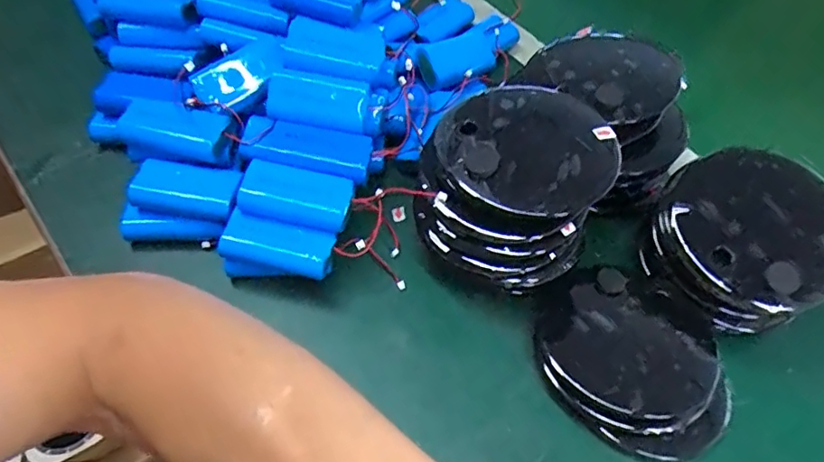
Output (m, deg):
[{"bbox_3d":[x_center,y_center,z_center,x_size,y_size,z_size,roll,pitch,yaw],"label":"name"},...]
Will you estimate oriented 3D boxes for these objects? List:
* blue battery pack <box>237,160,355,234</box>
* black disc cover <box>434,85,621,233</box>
[{"bbox_3d":[-0.072,-0.023,0.340,0.069,0.015,0.033,11,55,3],"label":"blue battery pack"},{"bbox_3d":[0.069,-0.048,0.332,0.104,0.021,0.096,-17,59,-16],"label":"black disc cover"}]

